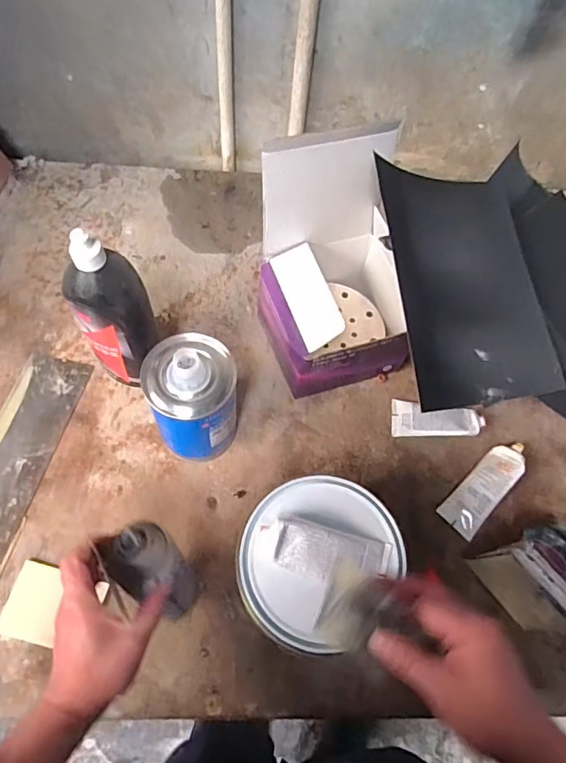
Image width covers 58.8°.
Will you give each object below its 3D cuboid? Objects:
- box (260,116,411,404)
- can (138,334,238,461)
[{"bbox_3d":[0.068,-0.126,0.609,0.164,0.275,0.177,-14,65,-10],"label":"box"},{"bbox_3d":[-0.103,0.023,0.578,0.097,0.182,0.093,1,64,-3],"label":"can"}]

